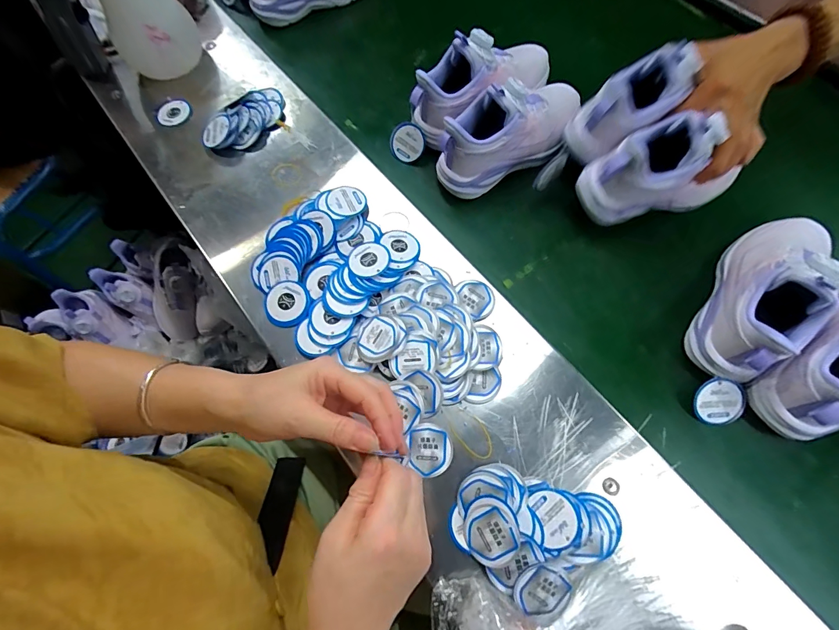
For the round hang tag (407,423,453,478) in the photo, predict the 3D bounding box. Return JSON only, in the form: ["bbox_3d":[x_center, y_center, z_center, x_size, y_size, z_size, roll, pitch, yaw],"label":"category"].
[{"bbox_3d":[0.011,0.130,0.384,0.041,0.008,0.047,-19,71,-3],"label":"round hang tag"}]

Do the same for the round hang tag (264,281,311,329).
[{"bbox_3d":[-0.148,-0.013,0.443,0.050,0.006,0.053,0,75,0],"label":"round hang tag"}]

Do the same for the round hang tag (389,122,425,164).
[{"bbox_3d":[-0.018,-0.234,0.537,0.049,0.047,0.009,-19,22,26],"label":"round hang tag"}]

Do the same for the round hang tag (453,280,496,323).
[{"bbox_3d":[0.064,-0.018,0.438,0.041,0.004,0.050,-8,67,-7],"label":"round hang tag"}]

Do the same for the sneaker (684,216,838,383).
[{"bbox_3d":[0.357,-0.031,0.395,0.074,0.115,0.212,33,77,13],"label":"sneaker"}]

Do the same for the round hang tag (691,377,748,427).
[{"bbox_3d":[0.307,0.090,0.403,0.049,0.005,0.050,1,103,5],"label":"round hang tag"}]

